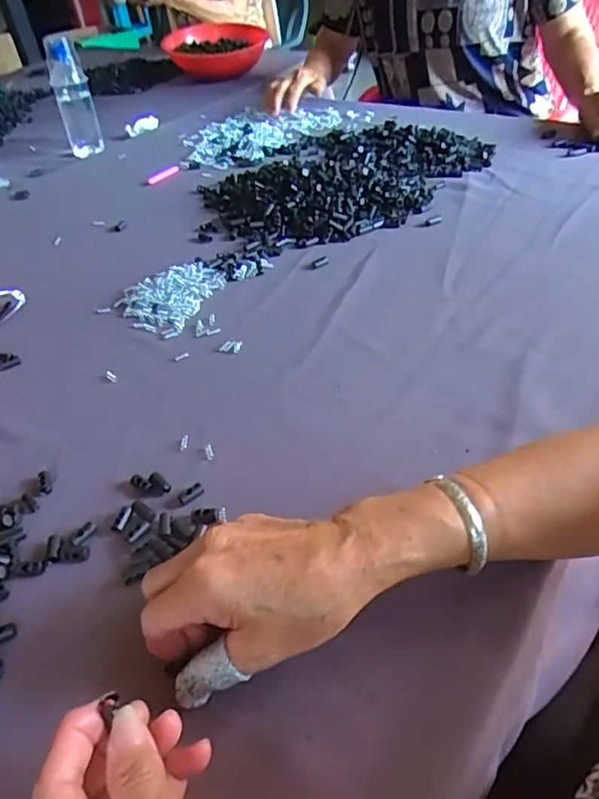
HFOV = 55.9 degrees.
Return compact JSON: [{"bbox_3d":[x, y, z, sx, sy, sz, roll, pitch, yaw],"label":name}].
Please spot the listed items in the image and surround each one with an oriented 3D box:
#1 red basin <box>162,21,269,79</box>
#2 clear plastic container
[{"bbox_3d":[-0.194,-0.835,1.338,0.232,0.082,0.276,-7,42,0],"label":"red basin"},{"bbox_3d":[-0.393,-0.528,0.978,0.059,0.176,0.054,-21,44,-14],"label":"clear plastic container"}]

